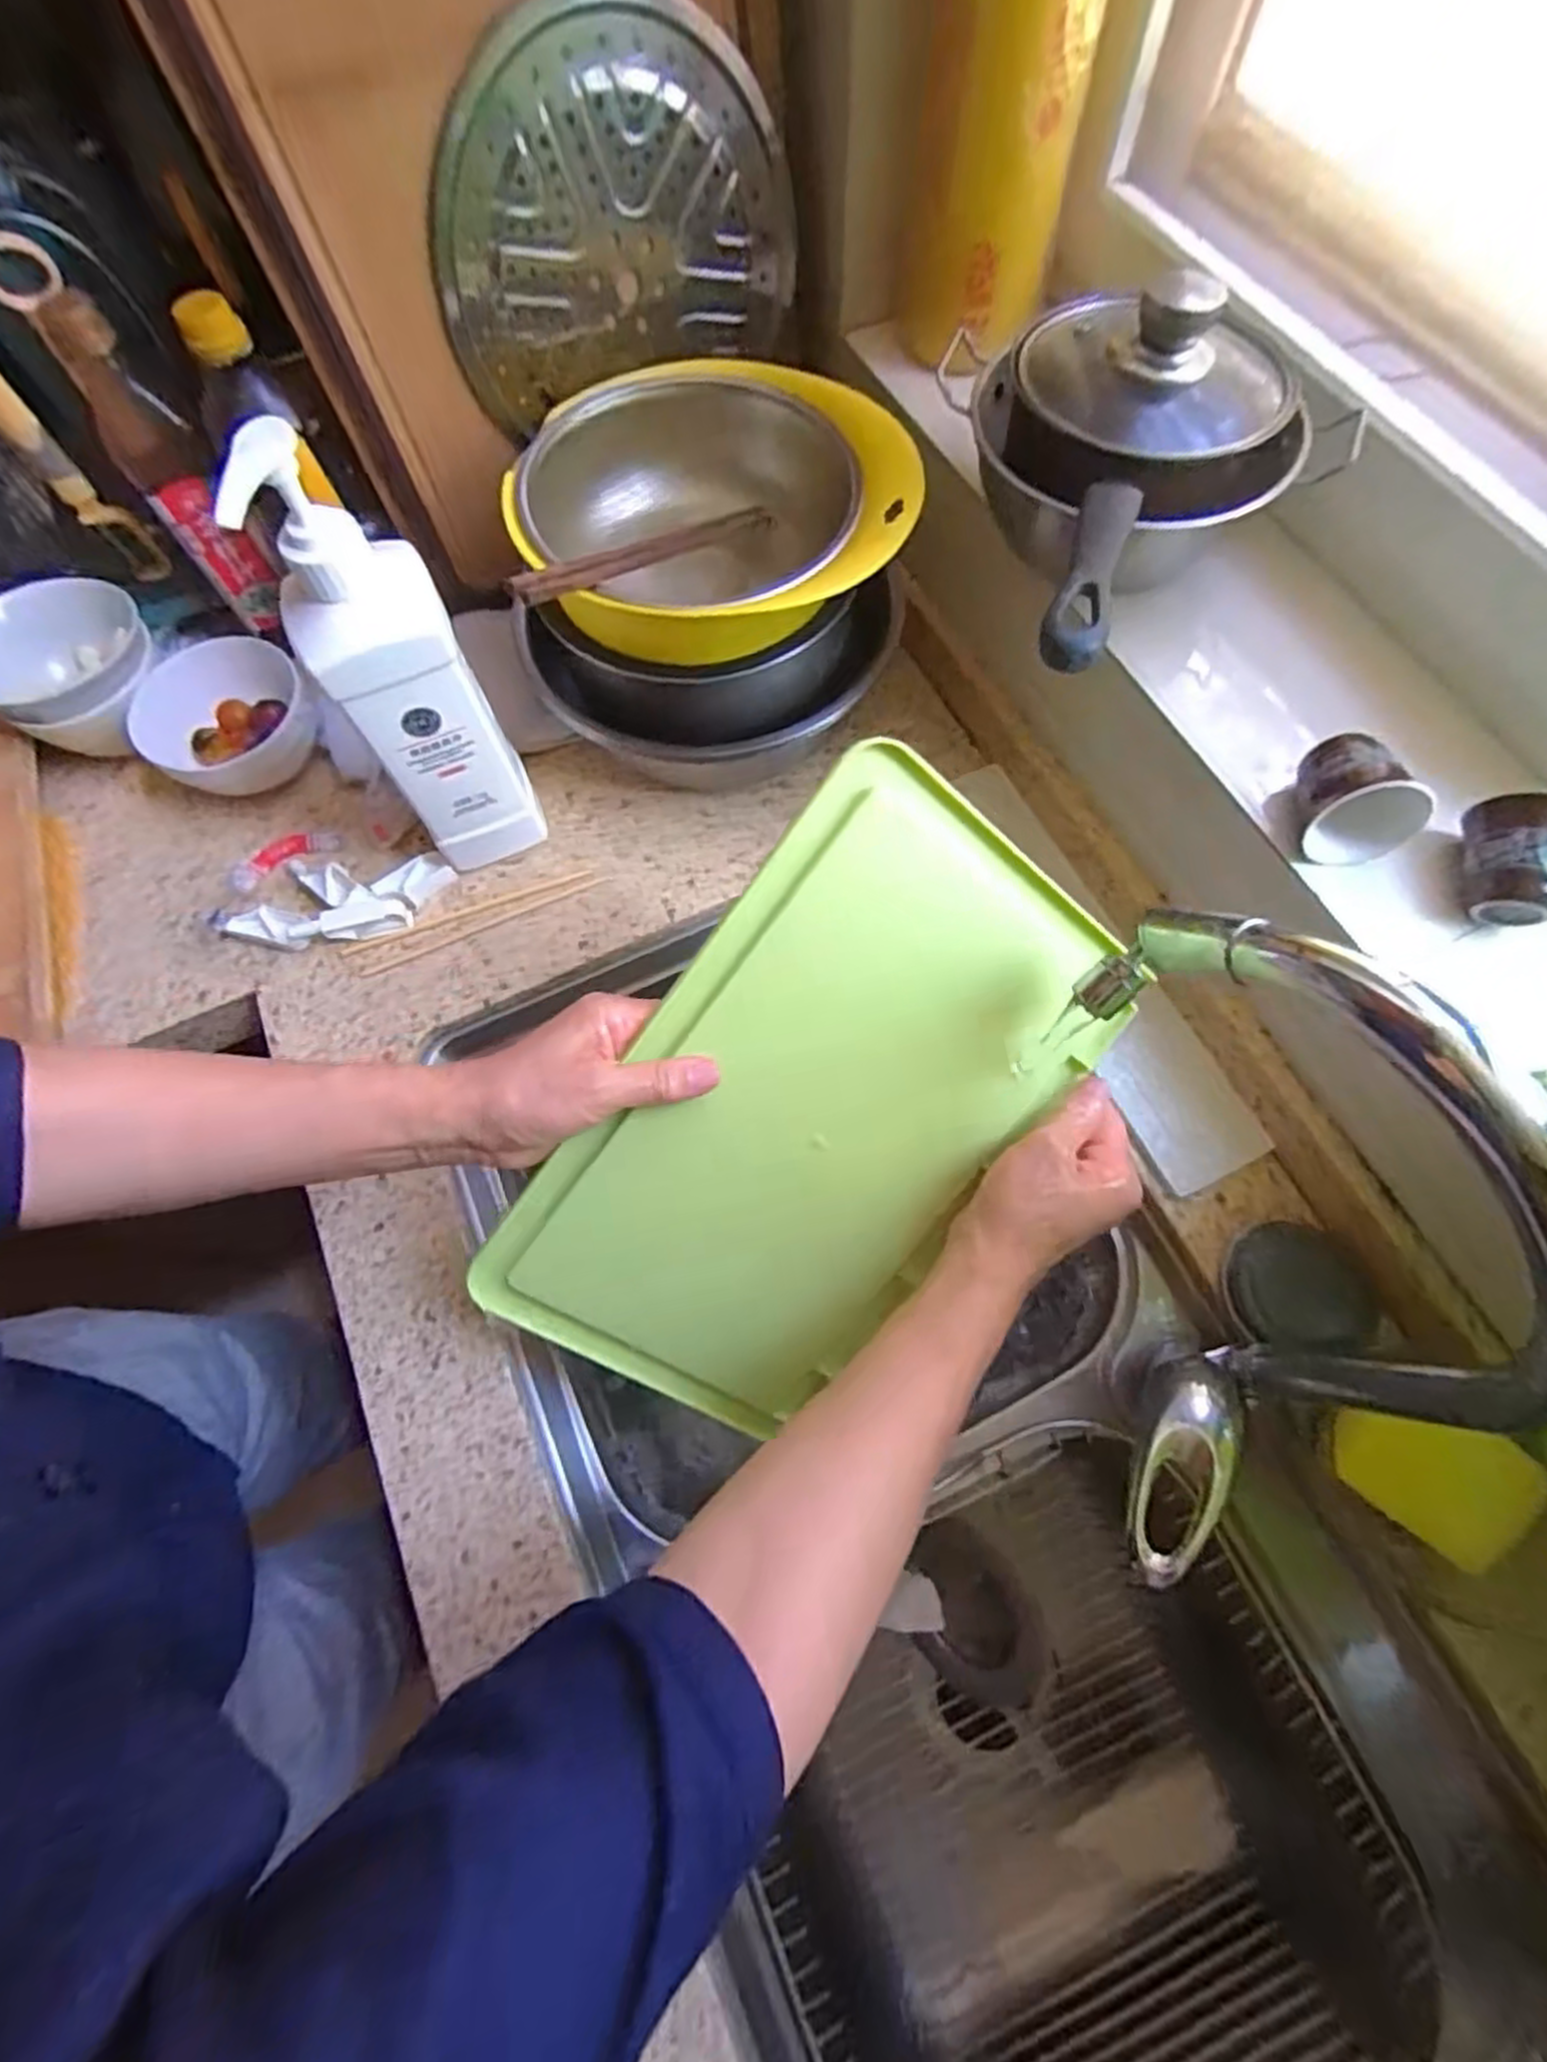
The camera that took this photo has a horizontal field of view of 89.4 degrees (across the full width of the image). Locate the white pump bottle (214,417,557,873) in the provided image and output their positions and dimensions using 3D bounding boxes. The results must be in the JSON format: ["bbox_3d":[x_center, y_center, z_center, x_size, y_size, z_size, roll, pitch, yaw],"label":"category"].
[{"bbox_3d":[-0.226,-0.211,0.482,0.085,0.289,0.069,-23,70,-7],"label":"white pump bottle"}]

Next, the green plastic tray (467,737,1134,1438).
[{"bbox_3d":[0.022,0.054,0.414,0.208,0.011,0.346,35,100,-16],"label":"green plastic tray"}]

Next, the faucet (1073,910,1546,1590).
[{"bbox_3d":[0.212,0.101,0.342,0.103,0.255,0.279,-7,69,0],"label":"faucet"}]

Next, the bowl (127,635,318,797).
[{"bbox_3d":[-0.415,-0.231,0.611,0.124,0.067,0.119,-1,69,2],"label":"bowl"}]

